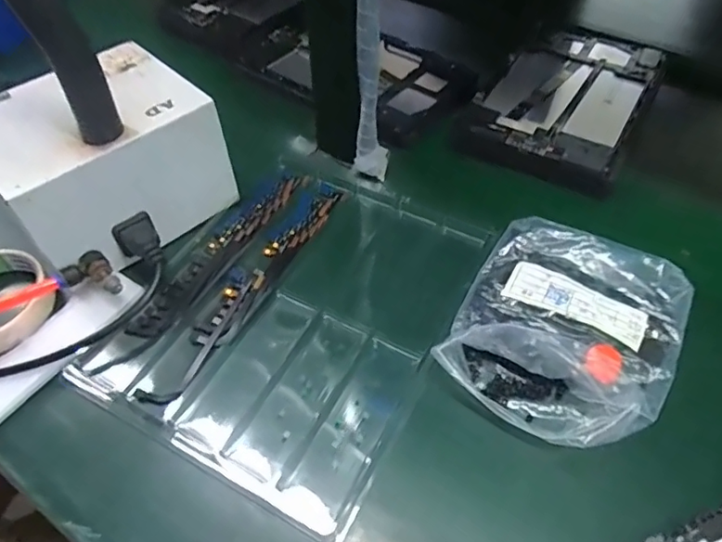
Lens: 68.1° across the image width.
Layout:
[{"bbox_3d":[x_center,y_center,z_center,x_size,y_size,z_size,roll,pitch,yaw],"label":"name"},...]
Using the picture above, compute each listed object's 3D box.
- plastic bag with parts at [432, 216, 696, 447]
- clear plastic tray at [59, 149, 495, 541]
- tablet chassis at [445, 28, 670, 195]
[{"bbox_3d":[0.147,0.036,0.375,0.142,0.021,0.171,23,54,18],"label":"plastic bag with parts"},{"bbox_3d":[-0.044,0.026,0.406,0.213,0.026,0.263,23,56,18],"label":"clear plastic tray"},{"bbox_3d":[0.207,-0.184,0.544,0.159,0.007,0.274,26,55,20],"label":"tablet chassis"}]

